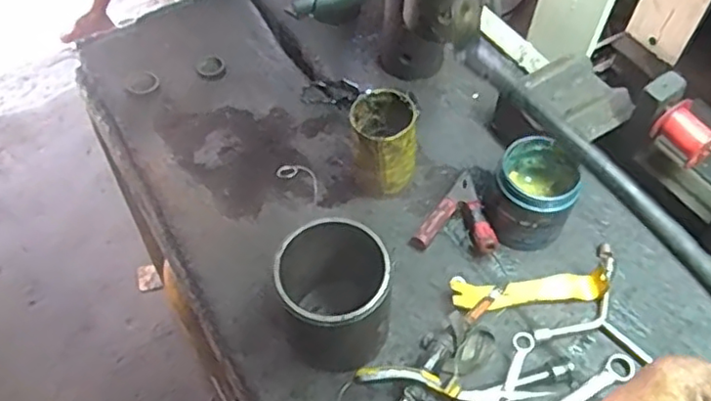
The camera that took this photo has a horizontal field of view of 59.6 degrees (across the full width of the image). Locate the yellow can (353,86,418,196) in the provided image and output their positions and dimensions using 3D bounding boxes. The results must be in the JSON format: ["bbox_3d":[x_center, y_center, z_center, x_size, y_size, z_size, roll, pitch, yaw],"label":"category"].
[{"bbox_3d":[0.033,-0.061,0.742,0.070,0.124,0.079,-16,57,-11],"label":"yellow can"}]

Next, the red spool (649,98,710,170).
[{"bbox_3d":[0.359,-0.073,0.668,0.044,0.044,0.063,-23,59,-16],"label":"red spool"}]

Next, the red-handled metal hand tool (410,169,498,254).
[{"bbox_3d":[0.132,0.026,0.724,0.084,0.038,0.115,33,61,20],"label":"red-handled metal hand tool"}]

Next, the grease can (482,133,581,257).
[{"bbox_3d":[0.200,-0.005,0.704,0.086,0.100,0.105,23,58,14],"label":"grease can"}]

